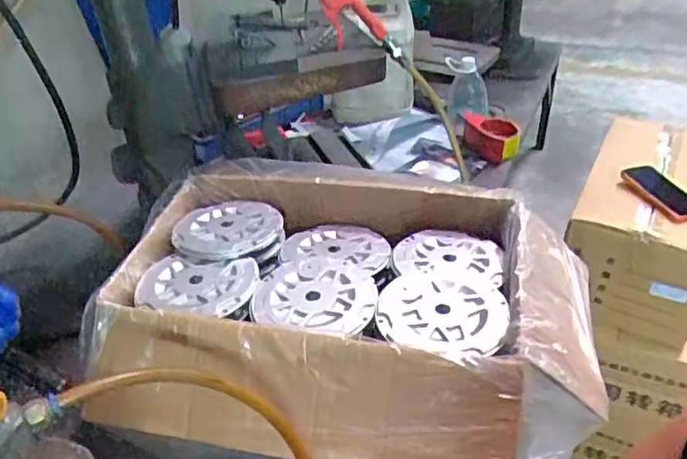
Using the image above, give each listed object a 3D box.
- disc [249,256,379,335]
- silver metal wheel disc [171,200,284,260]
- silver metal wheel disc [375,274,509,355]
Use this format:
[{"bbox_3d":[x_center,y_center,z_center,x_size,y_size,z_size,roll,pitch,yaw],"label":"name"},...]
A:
[{"bbox_3d":[-0.028,0.071,0.670,0.132,0.015,0.115,5,37,15],"label":"disc"},{"bbox_3d":[-0.146,-0.003,0.762,0.126,0.009,0.124,-4,36,3],"label":"silver metal wheel disc"},{"bbox_3d":[0.102,0.087,0.619,0.130,0.009,0.119,-4,36,3],"label":"silver metal wheel disc"}]

